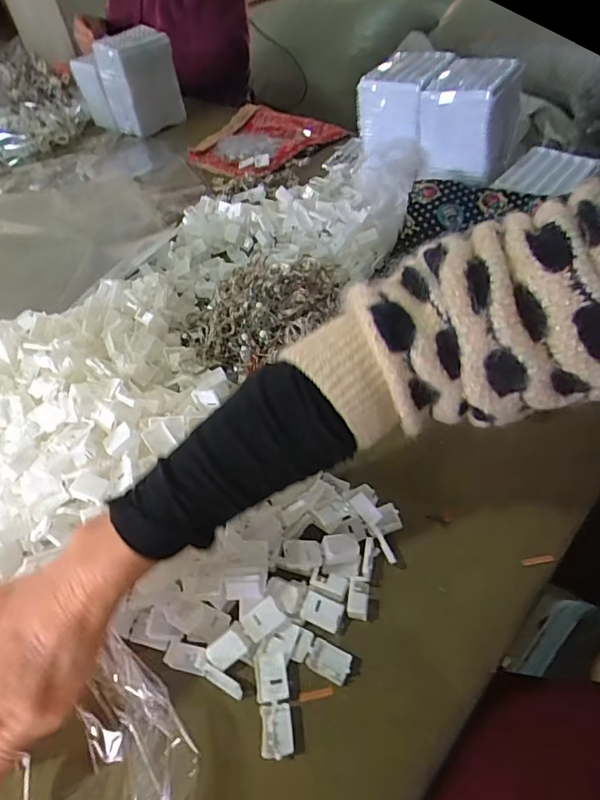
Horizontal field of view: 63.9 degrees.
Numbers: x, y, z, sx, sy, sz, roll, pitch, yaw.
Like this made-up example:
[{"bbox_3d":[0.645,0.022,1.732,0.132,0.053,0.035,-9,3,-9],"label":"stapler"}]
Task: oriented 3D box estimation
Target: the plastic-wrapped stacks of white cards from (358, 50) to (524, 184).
[{"bbox_3d":[0.190,-0.385,0.646,0.184,0.105,0.155,25,55,26],"label":"plastic-wrapped stacks of white cards"}]

